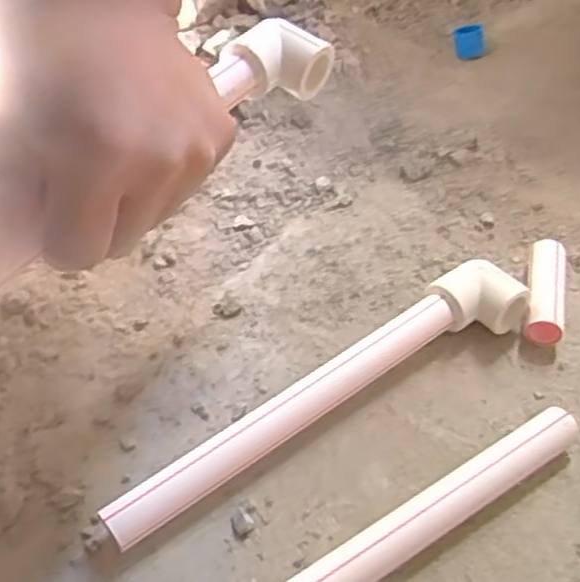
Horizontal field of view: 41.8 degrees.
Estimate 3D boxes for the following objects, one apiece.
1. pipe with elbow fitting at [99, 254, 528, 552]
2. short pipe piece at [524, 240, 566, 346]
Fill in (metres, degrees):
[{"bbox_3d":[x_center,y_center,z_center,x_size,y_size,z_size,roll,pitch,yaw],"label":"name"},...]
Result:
[{"bbox_3d":[0.020,0.050,0.375,0.239,0.031,0.036,-28,55,-24],"label":"pipe with elbow fitting"},{"bbox_3d":[0.144,0.000,0.430,0.020,0.021,0.070,14,49,10],"label":"short pipe piece"}]

